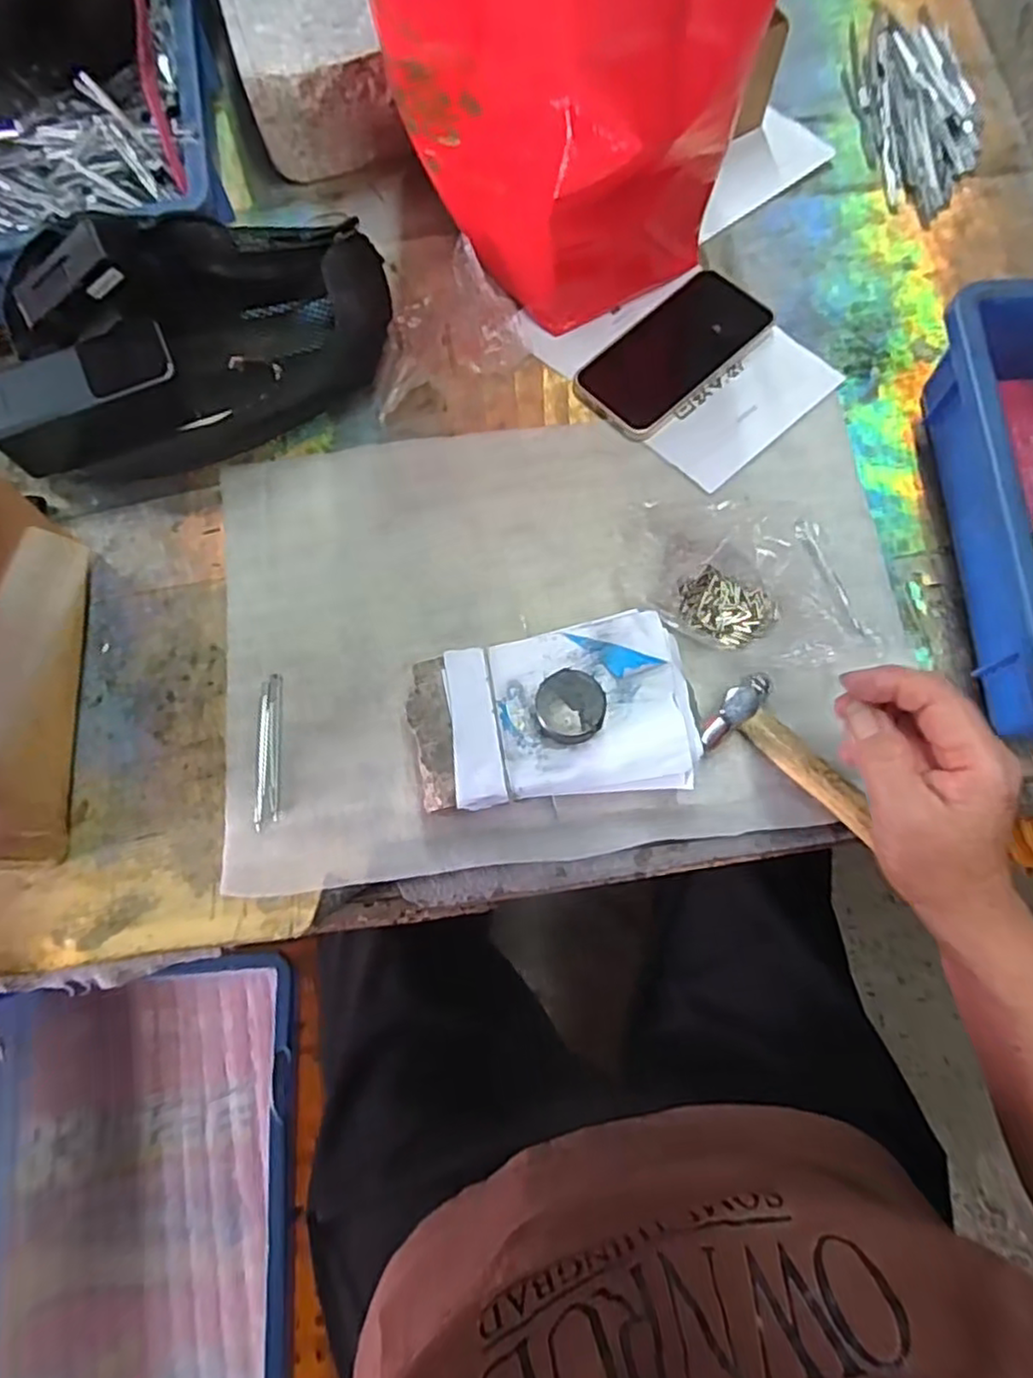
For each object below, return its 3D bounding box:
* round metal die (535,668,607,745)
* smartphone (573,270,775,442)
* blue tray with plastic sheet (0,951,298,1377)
[{"bbox_3d":[0.030,0.011,0.381,0.037,0.016,0.040,0,74,1],"label":"round metal die"},{"bbox_3d":[0.114,-0.250,0.505,0.151,0.006,0.072,-43,78,-11],"label":"smartphone"},{"bbox_3d":[-0.322,0.455,0.572,0.283,0.080,0.411,-5,73,0],"label":"blue tray with plastic sheet"}]

